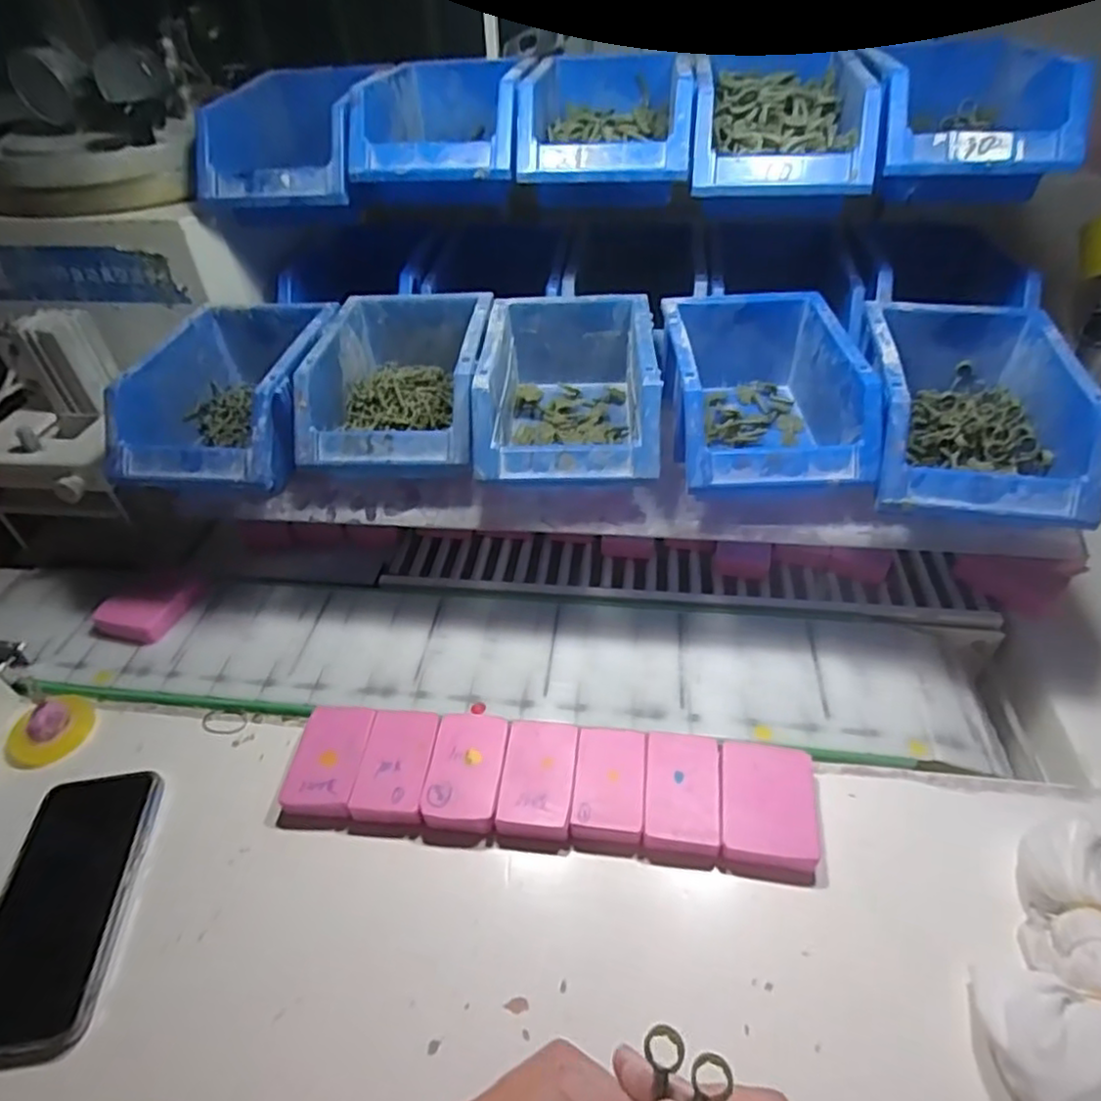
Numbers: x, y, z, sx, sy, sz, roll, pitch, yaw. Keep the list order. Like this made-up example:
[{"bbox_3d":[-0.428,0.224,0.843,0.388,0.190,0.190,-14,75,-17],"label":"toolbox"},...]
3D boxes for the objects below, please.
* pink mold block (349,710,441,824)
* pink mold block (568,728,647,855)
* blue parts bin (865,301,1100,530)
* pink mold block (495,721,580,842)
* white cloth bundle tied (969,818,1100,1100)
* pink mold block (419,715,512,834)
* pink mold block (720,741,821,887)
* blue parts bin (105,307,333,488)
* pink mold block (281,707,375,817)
[{"bbox_3d":[-0.097,0.139,0.428,0.044,0.018,0.069,3,46,7],"label":"pink mold block"},{"bbox_3d":[0.037,0.147,0.414,0.042,0.016,0.072,3,46,7],"label":"pink mold block"},{"bbox_3d":[0.277,-0.094,0.448,0.121,0.072,0.175,7,43,11],"label":"blue parts bin"},{"bbox_3d":[-0.007,0.143,0.418,0.044,0.016,0.071,3,46,7],"label":"pink mold block"},{"bbox_3d":[0.257,0.204,0.319,0.086,0.047,0.160,12,47,15],"label":"white cloth bundle tied"},{"bbox_3d":[-0.053,0.141,0.423,0.045,0.018,0.075,3,46,7],"label":"pink mold block"},{"bbox_3d":[0.131,0.155,0.400,0.055,0.014,0.076,6,46,10],"label":"pink mold block"},{"bbox_3d":[-0.237,-0.118,0.507,0.125,0.072,0.177,1,42,5],"label":"blue parts bin"},{"bbox_3d":[-0.143,0.137,0.432,0.046,0.019,0.068,2,46,6],"label":"pink mold block"}]

